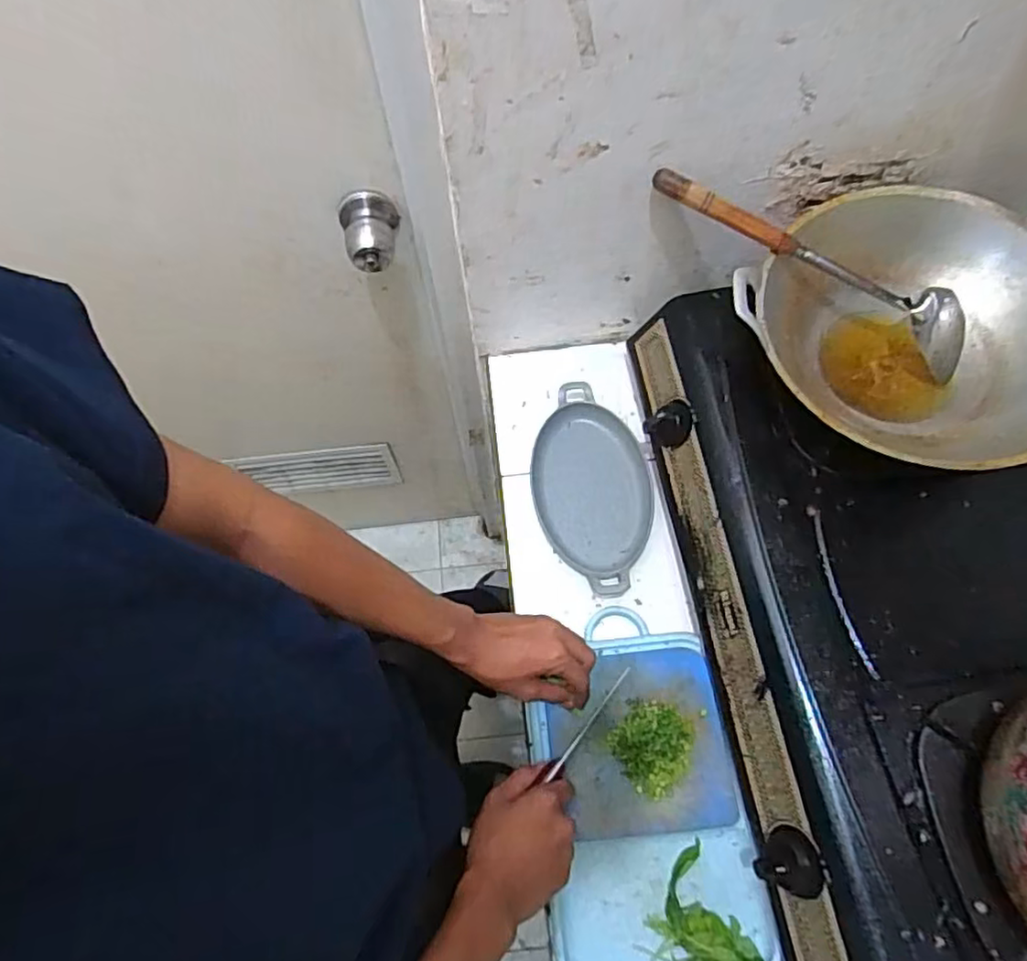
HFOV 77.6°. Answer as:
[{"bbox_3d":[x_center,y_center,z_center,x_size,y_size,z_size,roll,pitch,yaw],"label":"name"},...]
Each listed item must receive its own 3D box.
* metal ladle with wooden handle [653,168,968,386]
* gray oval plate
[{"bbox_3d":[0.292,-0.208,0.605,0.345,0.046,0.069,28,70,-3],"label":"metal ladle with wooden handle"},{"bbox_3d":[0.094,0.006,0.742,0.136,0.028,0.244,-8,67,-1],"label":"gray oval plate"}]

